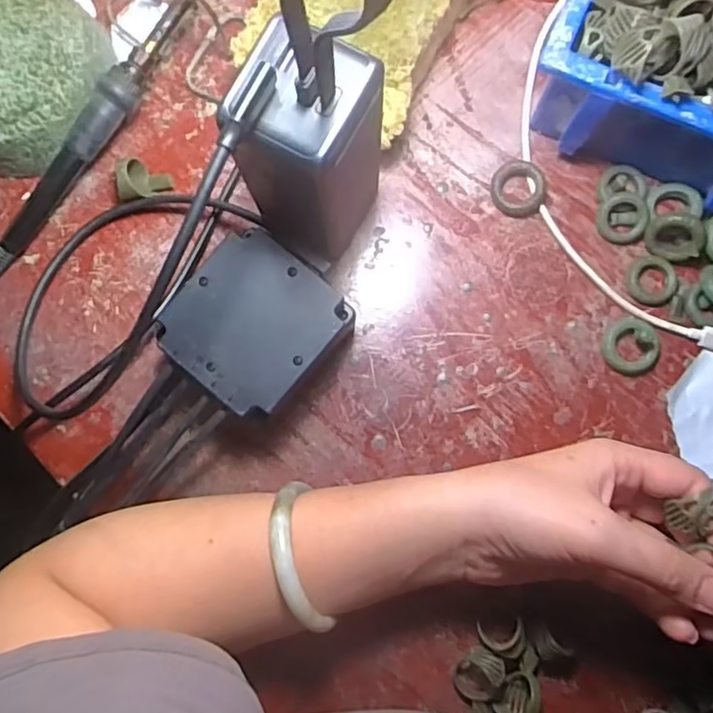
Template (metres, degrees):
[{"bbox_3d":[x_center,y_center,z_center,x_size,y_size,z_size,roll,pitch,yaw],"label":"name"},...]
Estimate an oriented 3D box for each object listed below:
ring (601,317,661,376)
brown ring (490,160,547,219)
[{"bbox_3d":[0.157,-0.006,0.358,0.033,0.011,0.032,0,84,-1],"label":"ring"},{"bbox_3d":[0.095,-0.098,0.368,0.032,0.012,0.034,0,84,-1],"label":"brown ring"}]

